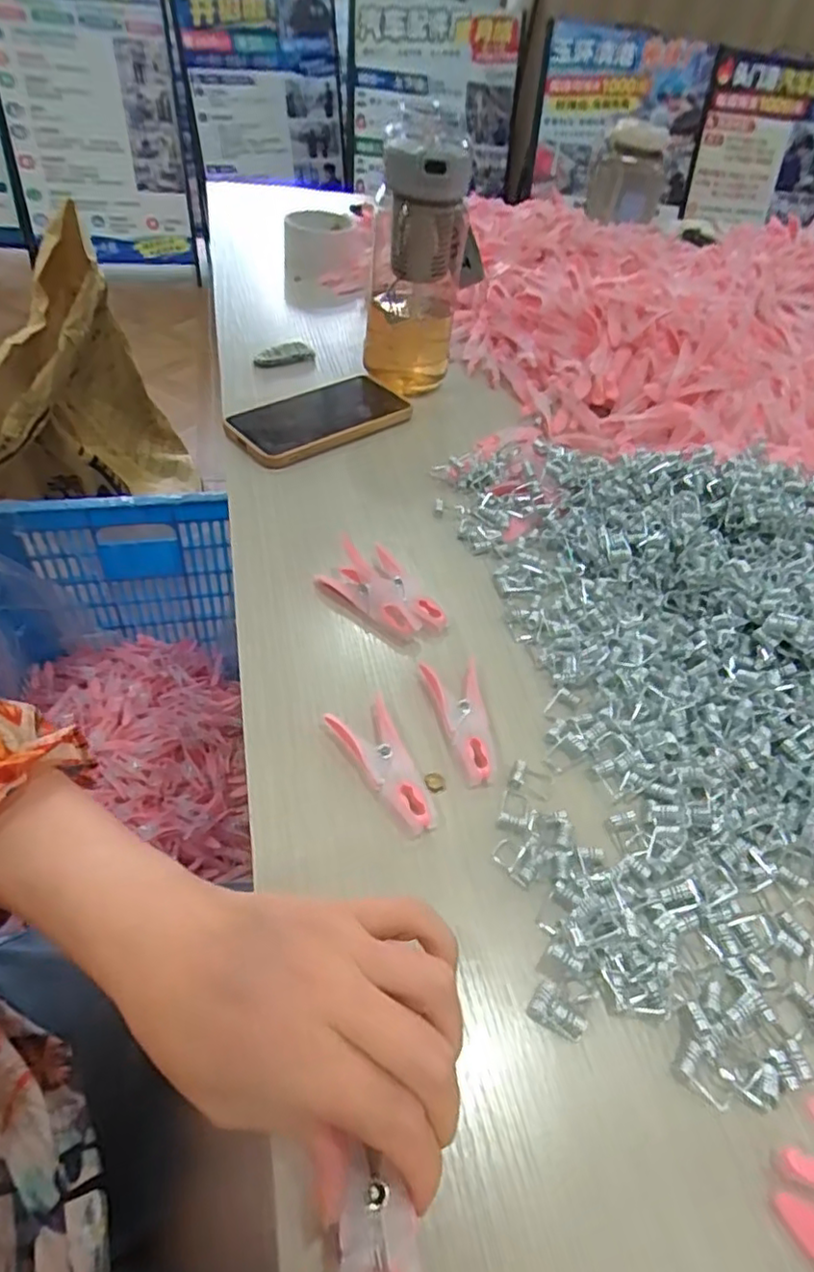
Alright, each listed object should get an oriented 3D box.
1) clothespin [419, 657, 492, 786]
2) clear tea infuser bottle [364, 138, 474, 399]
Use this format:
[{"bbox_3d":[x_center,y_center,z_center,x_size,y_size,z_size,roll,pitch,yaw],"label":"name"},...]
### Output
[{"bbox_3d":[0.029,0.047,0.351,0.031,0.010,0.074,-4,49,-6],"label":"clothespin"},{"bbox_3d":[0.005,-0.322,0.554,0.087,0.194,0.075,-1,49,-1],"label":"clear tea infuser bottle"}]

